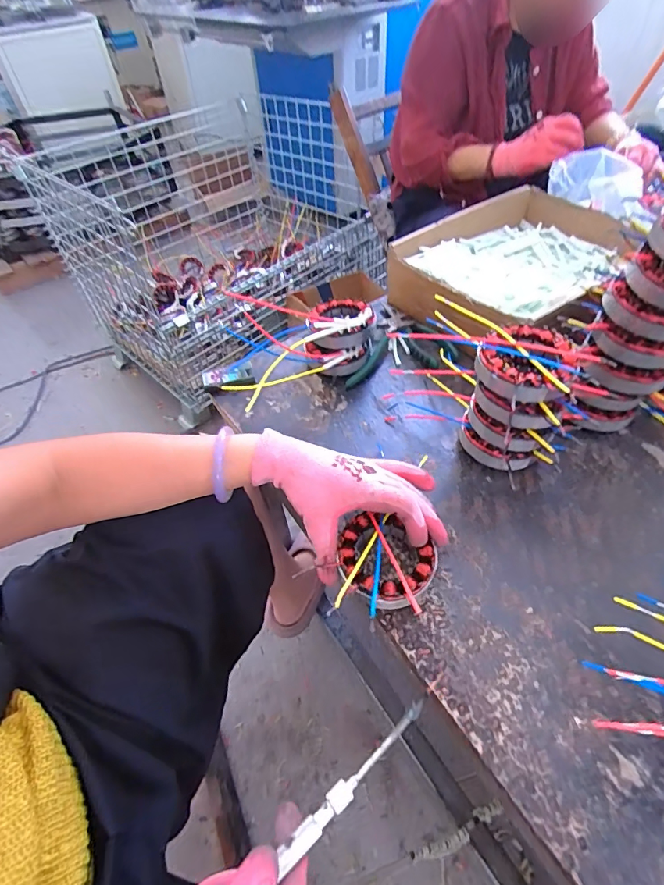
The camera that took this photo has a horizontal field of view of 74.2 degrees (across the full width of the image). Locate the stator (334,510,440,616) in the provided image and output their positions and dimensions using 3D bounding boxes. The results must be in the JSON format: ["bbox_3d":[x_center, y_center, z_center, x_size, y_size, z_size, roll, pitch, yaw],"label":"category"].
[{"bbox_3d":[0.049,0.105,0.382,0.083,0.023,0.087,2,50,5],"label":"stator"}]

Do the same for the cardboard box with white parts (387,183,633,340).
[{"bbox_3d":[0.271,-0.275,0.650,0.359,0.084,0.231,-38,56,-25],"label":"cardboard box with white parts"}]

